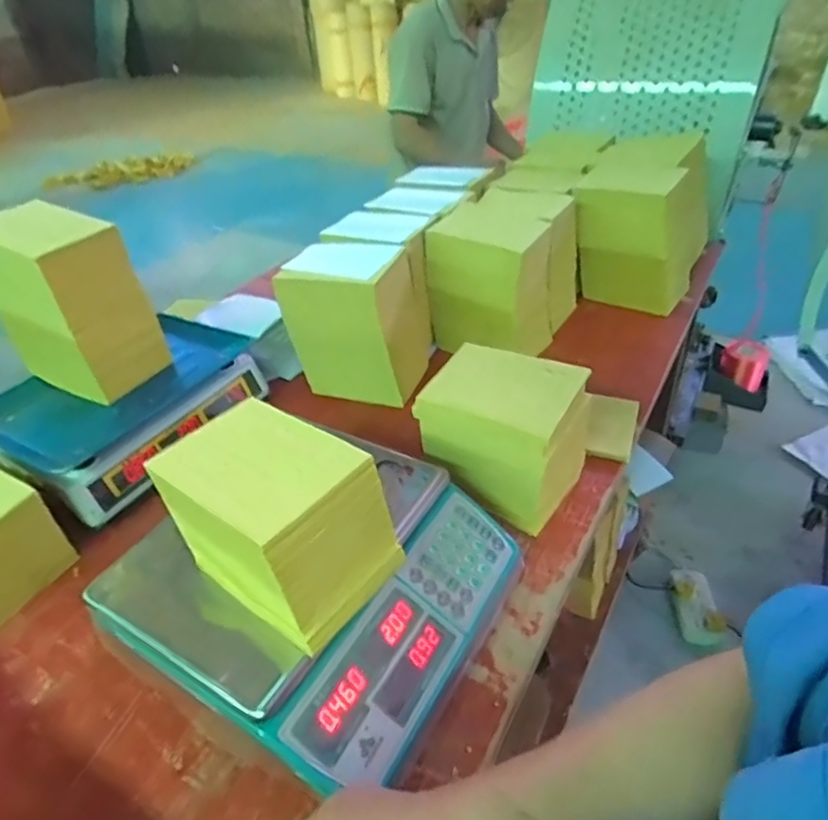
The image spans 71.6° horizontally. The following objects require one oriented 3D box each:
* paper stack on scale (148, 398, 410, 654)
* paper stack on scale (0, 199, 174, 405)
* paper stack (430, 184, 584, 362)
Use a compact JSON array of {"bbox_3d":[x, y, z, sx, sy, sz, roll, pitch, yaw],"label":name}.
[{"bbox_3d":[-0.117,0.094,0.506,0.176,0.131,0.118,23,45,31],"label":"paper stack on scale"},{"bbox_3d":[-0.460,-0.139,0.769,0.171,0.219,0.123,12,41,19],"label":"paper stack on scale"},{"bbox_3d":[0.155,-0.238,0.994,0.208,0.198,0.243,17,43,25],"label":"paper stack"}]

